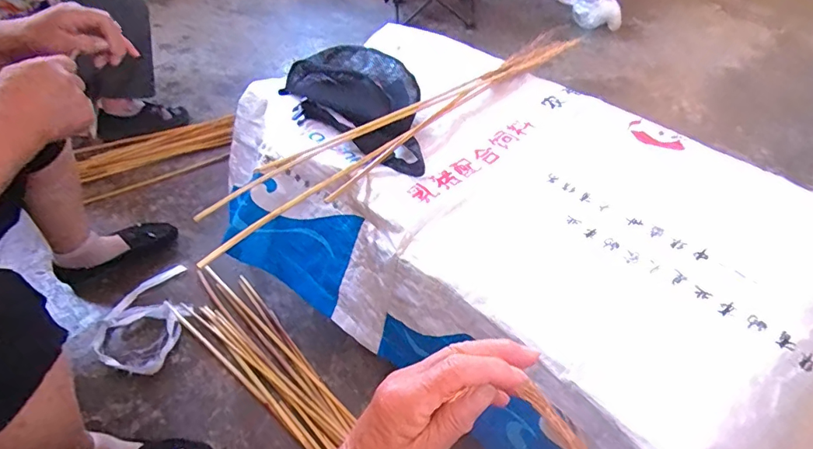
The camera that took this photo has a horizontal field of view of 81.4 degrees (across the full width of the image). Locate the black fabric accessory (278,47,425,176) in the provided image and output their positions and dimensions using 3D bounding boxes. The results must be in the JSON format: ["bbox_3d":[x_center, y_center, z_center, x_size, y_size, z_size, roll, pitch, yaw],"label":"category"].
[{"bbox_3d":[-0.078,-0.220,0.852,0.382,0.059,0.167,33,58,30],"label":"black fabric accessory"}]

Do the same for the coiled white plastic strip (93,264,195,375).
[{"bbox_3d":[-0.519,0.183,0.971,0.171,0.028,0.240,13,49,16],"label":"coiled white plastic strip"}]

